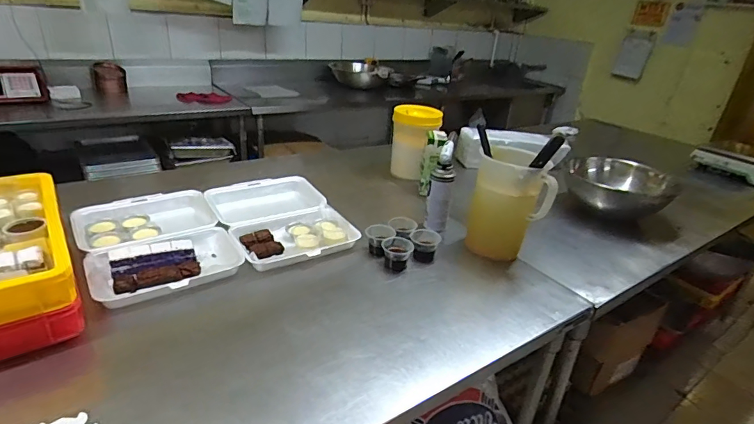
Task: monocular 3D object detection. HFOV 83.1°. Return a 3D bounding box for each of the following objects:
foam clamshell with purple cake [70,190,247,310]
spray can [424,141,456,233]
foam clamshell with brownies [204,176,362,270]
[{"bbox_3d":[-0.494,0.063,0.960,0.288,0.040,0.408,-14,32,-34],"label":"foam clamshell with purple cake"},{"bbox_3d":[0.165,-0.065,1.115,0.063,0.223,0.068,7,26,3],"label":"spray can"},{"bbox_3d":[-0.255,0.008,1.105,0.277,0.040,0.425,-13,32,-33],"label":"foam clamshell with brownies"}]

